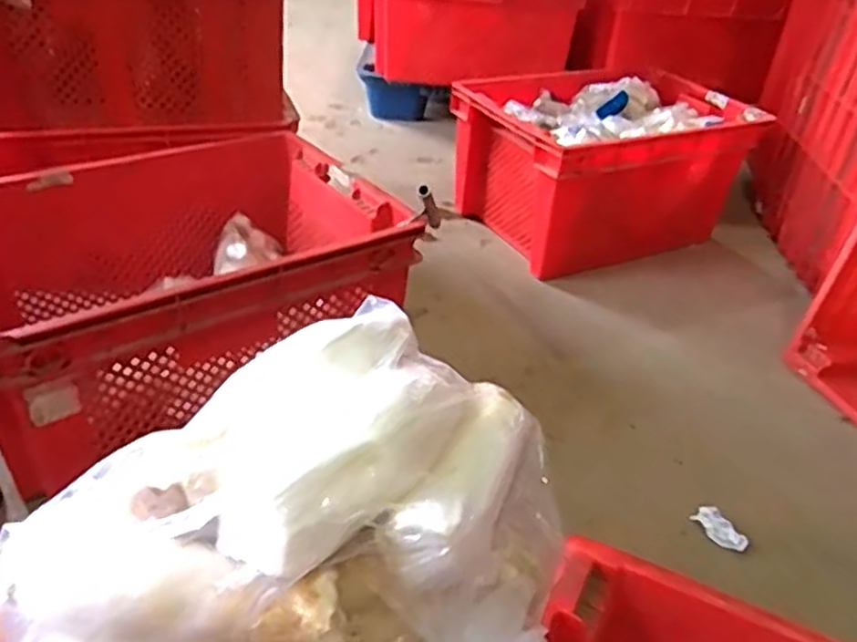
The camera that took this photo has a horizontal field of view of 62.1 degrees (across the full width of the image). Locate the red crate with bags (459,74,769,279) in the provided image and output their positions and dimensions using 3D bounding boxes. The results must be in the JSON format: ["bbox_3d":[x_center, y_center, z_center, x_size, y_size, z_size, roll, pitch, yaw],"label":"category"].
[{"bbox_3d":[0.411,-0.351,1.673,0.591,0.313,0.402,-13,39,-24],"label":"red crate with bags"}]

